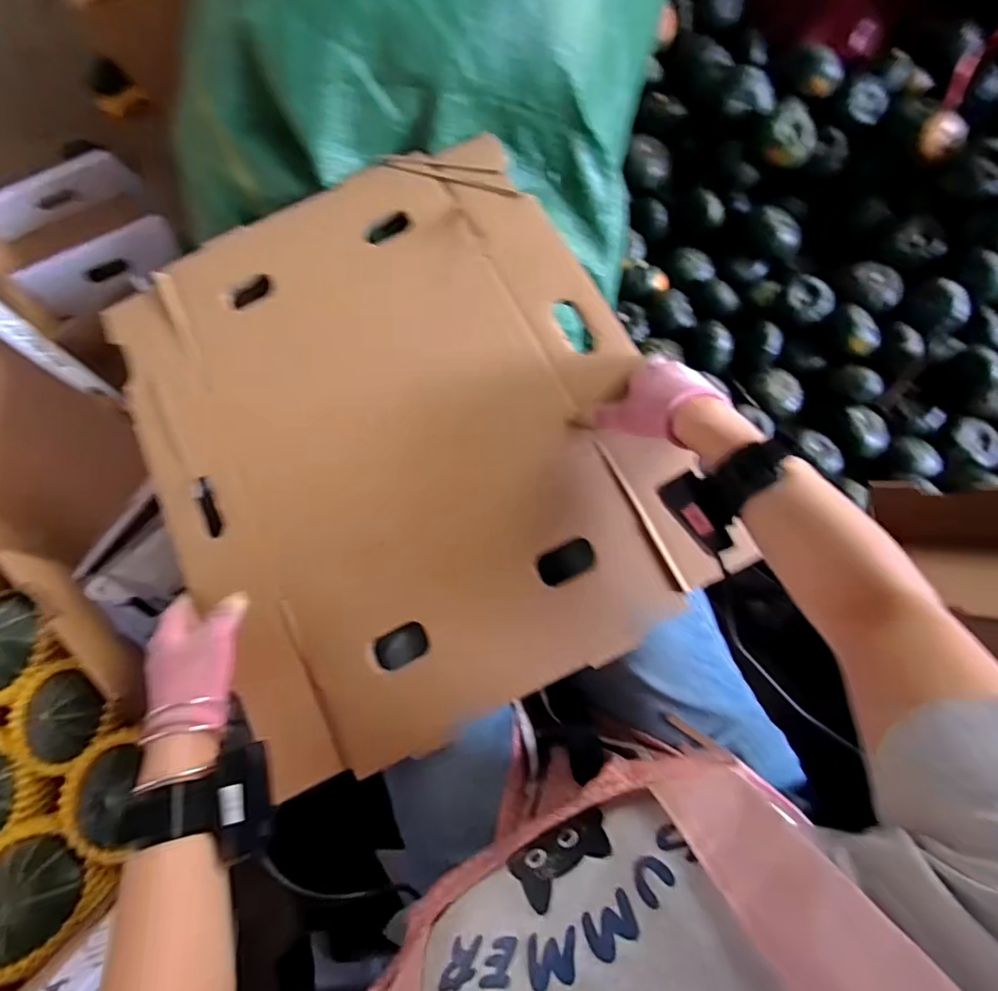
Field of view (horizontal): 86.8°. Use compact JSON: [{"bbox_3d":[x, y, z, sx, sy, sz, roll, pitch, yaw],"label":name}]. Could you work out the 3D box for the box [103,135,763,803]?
[{"bbox_3d":[-0.107,-0.078,0.542,0.476,0.053,0.581,-26,73,-6],"label":"box"}]

